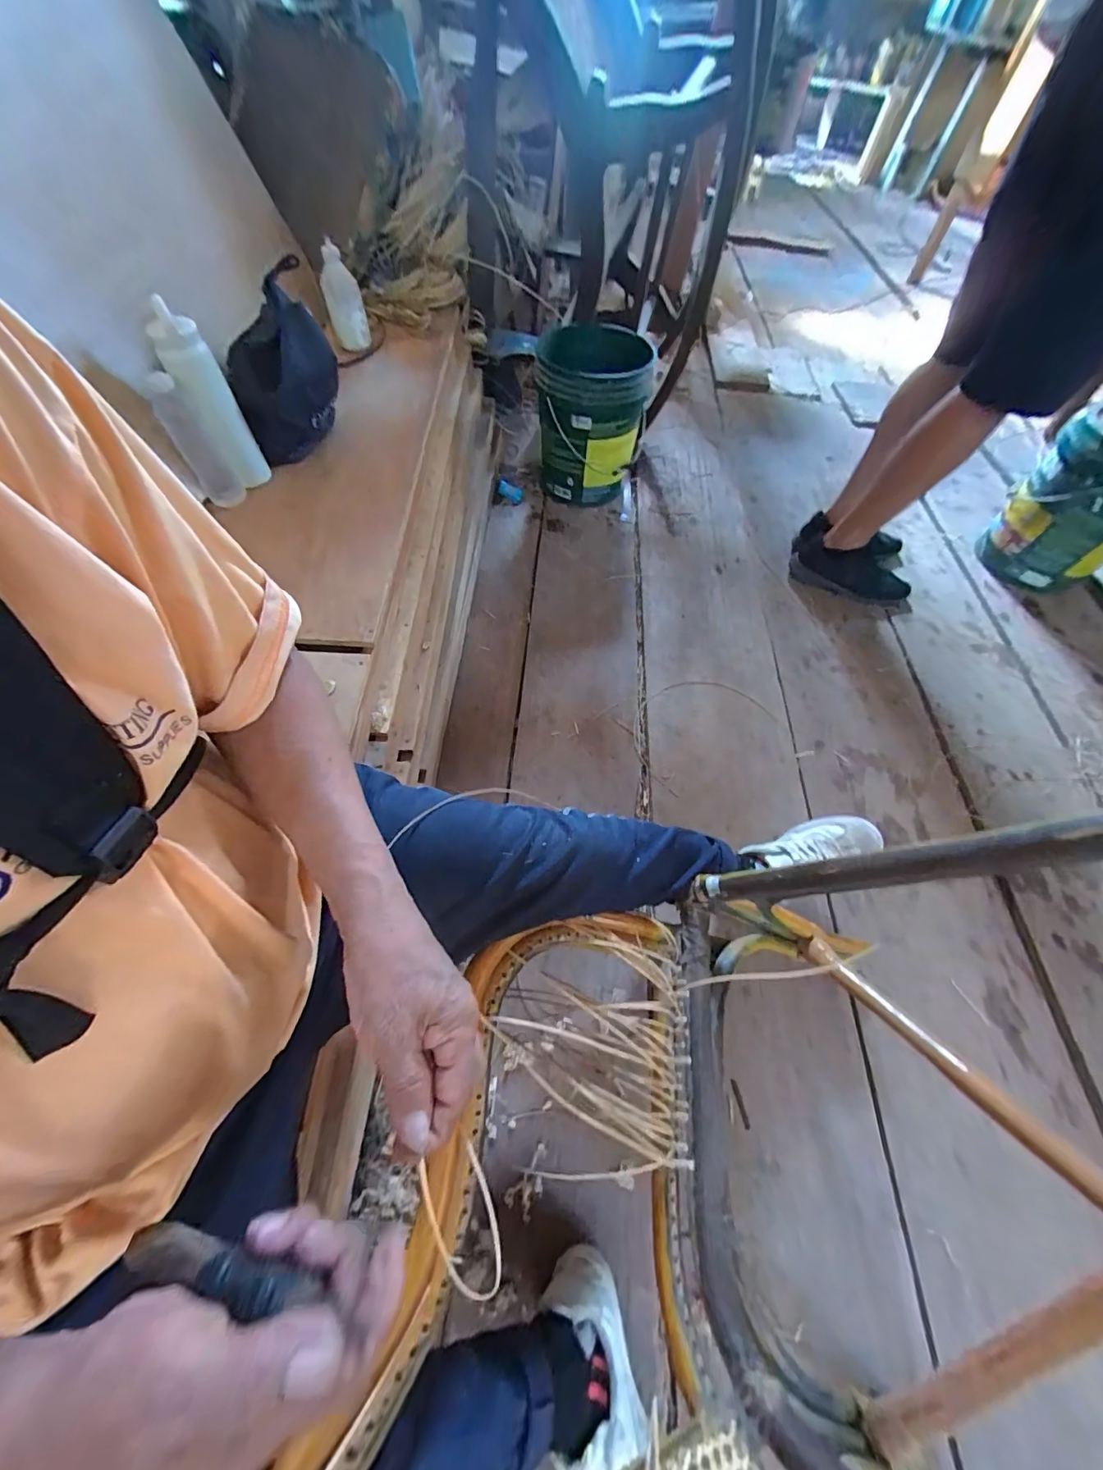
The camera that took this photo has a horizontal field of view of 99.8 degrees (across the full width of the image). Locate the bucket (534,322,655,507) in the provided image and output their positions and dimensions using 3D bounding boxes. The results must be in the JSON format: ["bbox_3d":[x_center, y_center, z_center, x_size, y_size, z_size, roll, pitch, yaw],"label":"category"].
[{"bbox_3d":[0.097,-0.861,1.261,0.280,0.330,0.340,7,59,0],"label":"bucket"}]

